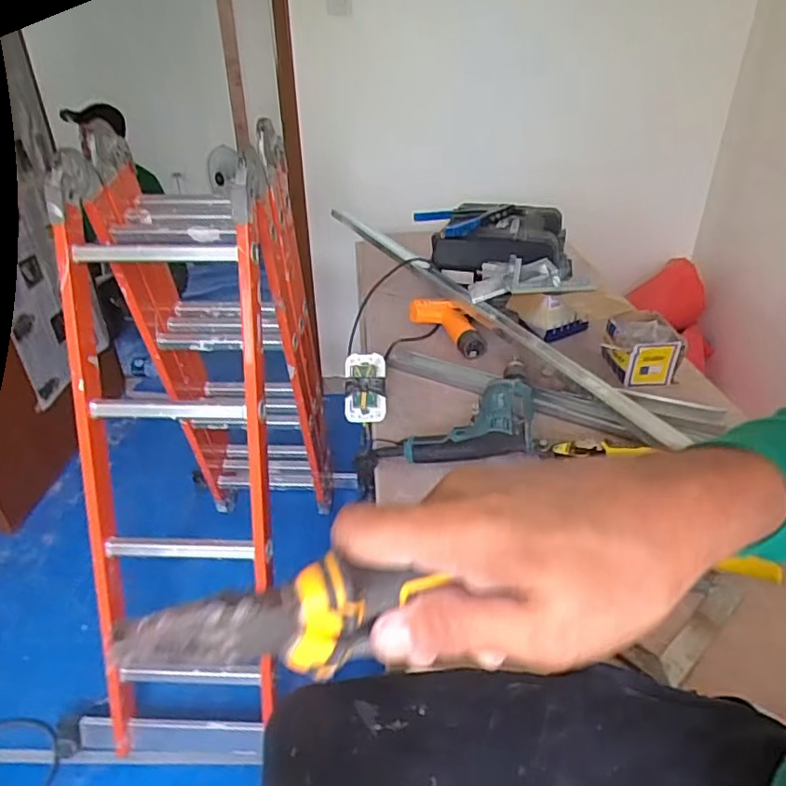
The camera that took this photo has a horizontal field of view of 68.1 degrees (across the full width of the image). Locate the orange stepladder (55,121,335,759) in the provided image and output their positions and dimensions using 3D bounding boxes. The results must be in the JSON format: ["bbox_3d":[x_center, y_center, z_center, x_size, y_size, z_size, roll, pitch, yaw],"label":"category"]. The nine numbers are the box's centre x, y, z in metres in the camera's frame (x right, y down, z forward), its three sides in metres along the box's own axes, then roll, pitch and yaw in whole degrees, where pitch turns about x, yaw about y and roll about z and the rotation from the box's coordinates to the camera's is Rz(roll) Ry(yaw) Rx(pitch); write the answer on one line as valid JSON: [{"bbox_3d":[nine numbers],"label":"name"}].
[{"bbox_3d":[-0.394,0.075,1.226,0.397,1.075,0.748,0,32,3],"label":"orange stepladder"}]

